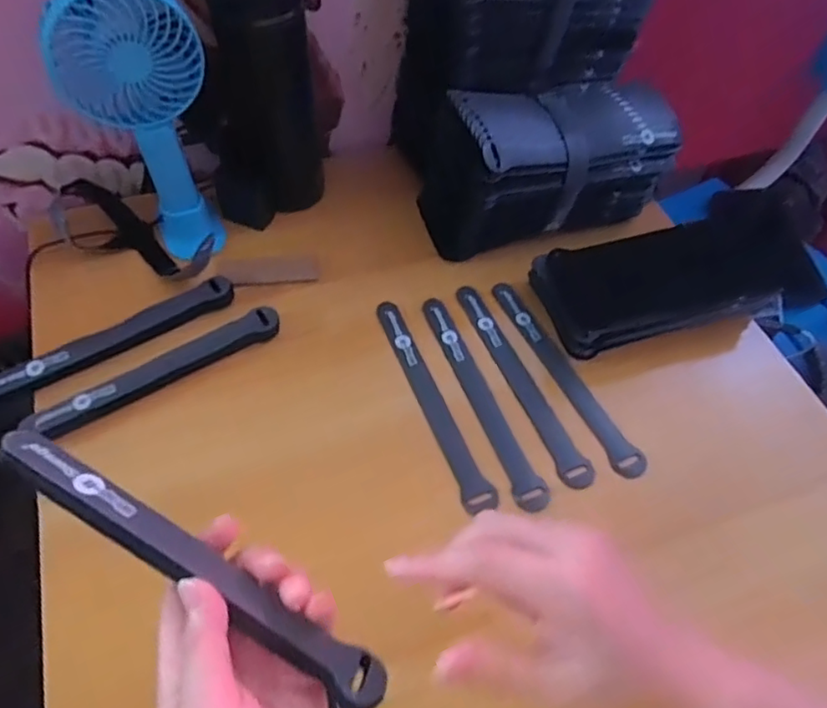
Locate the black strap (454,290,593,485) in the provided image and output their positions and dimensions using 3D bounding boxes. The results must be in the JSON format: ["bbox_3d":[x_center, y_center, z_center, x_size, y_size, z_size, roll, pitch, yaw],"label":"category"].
[{"bbox_3d":[0.085,0.017,0.477,0.023,0.005,0.196,-19,60,-13],"label":"black strap"}]

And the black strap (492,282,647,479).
[{"bbox_3d":[0.130,0.015,0.513,0.025,0.012,0.207,-21,60,-15],"label":"black strap"}]

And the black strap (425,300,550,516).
[{"bbox_3d":[0.053,0.030,0.467,0.023,0.006,0.193,-17,59,-12],"label":"black strap"}]

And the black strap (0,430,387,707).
[{"bbox_3d":[-0.098,0.093,0.265,0.199,0.006,0.025,33,28,4],"label":"black strap"}]

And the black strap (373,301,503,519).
[{"bbox_3d":[0.014,0.033,0.465,0.024,0.004,0.193,-18,60,-13],"label":"black strap"}]

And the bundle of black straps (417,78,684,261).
[{"bbox_3d":[0.125,-0.180,0.540,0.224,0.110,0.100,-17,59,-12],"label":"bundle of black straps"}]

